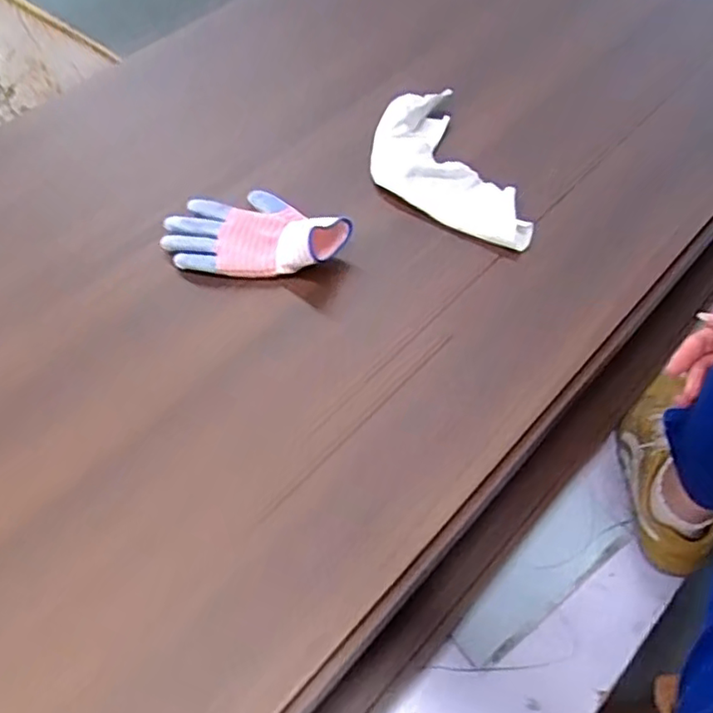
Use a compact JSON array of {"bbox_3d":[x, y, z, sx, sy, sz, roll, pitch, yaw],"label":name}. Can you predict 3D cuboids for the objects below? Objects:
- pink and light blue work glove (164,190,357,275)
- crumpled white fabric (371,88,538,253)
[{"bbox_3d":[-0.103,-0.127,0.633,0.192,0.048,0.115,18,58,15],"label":"pink and light blue work glove"},{"bbox_3d":[0.090,-0.198,0.678,0.130,0.042,0.236,-14,55,-7],"label":"crumpled white fabric"}]

